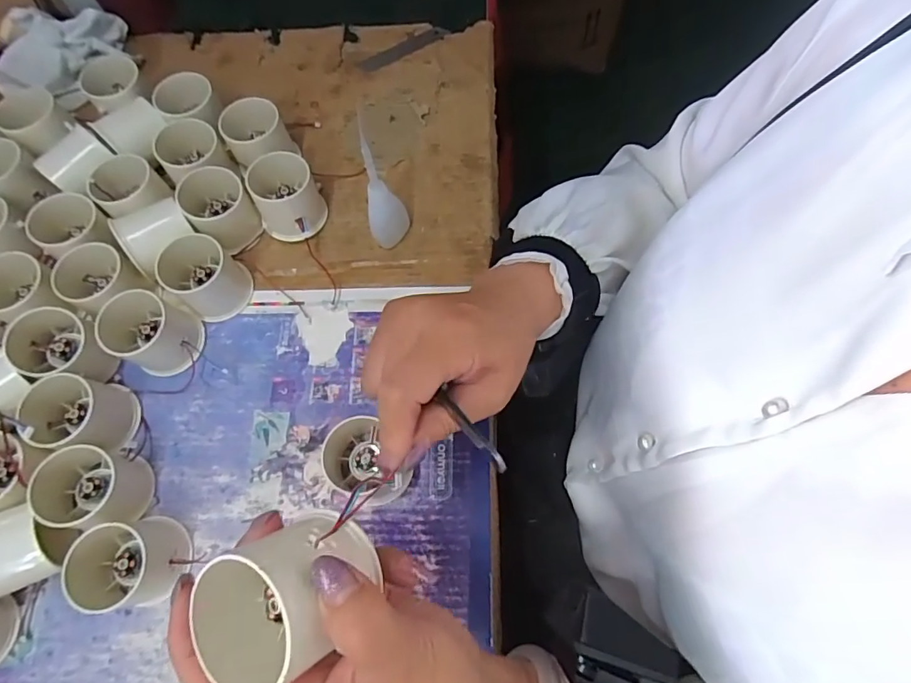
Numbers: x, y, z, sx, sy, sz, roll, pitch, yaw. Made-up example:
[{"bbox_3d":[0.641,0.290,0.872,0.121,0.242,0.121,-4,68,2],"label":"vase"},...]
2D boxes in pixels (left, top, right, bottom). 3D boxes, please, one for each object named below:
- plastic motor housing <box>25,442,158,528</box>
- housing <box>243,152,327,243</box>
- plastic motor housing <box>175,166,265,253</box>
[{"bbox_3d":[-0.252,0.102,0.345,0.059,0.042,0.057,0,70,1],"label":"plastic motor housing"},{"bbox_3d":[-0.142,-0.120,0.419,0.056,0.046,0.069,-30,72,-9],"label":"housing"},{"bbox_3d":[-0.201,-0.115,0.420,0.053,0.043,0.069,-34,73,-11],"label":"plastic motor housing"}]

